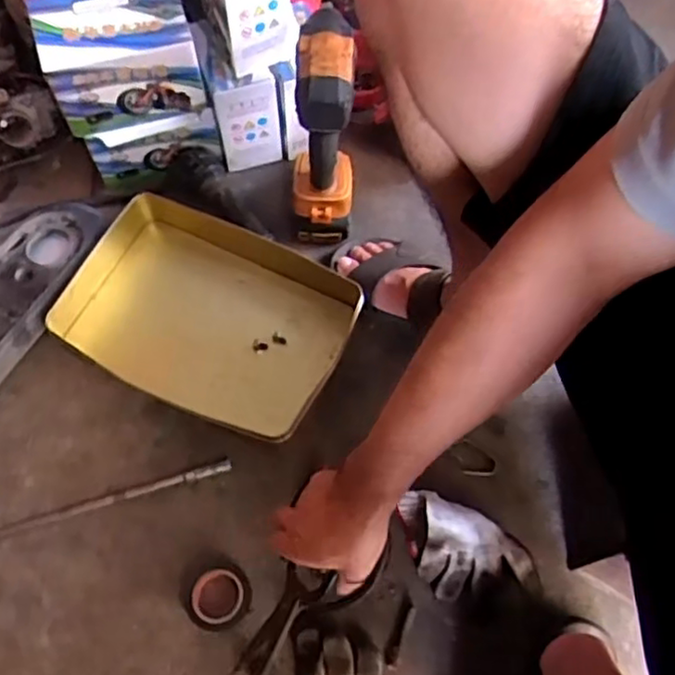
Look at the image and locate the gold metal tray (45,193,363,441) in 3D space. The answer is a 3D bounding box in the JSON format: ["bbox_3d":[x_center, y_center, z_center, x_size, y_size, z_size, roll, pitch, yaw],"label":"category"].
[{"bbox_3d":[-0.147,-0.027,0.755,0.309,0.054,0.219,22,66,9],"label":"gold metal tray"}]

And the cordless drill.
[{"bbox_3d":[-0.014,-0.232,0.744,0.066,0.224,0.141,2,65,0],"label":"cordless drill"}]

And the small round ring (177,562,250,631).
[{"bbox_3d":[-0.119,0.253,0.647,0.068,0.019,0.061,7,65,2],"label":"small round ring"}]

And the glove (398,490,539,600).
[{"bbox_3d":[0.130,0.202,0.660,0.114,0.046,0.100,-7,65,-4],"label":"glove"}]

